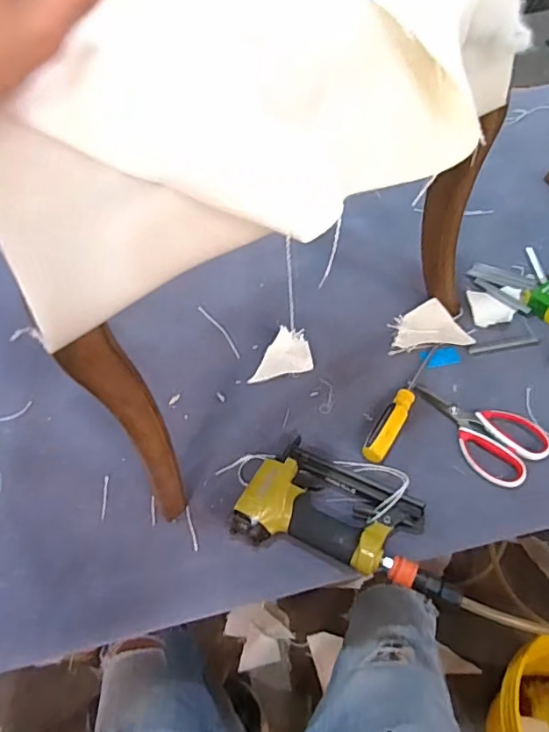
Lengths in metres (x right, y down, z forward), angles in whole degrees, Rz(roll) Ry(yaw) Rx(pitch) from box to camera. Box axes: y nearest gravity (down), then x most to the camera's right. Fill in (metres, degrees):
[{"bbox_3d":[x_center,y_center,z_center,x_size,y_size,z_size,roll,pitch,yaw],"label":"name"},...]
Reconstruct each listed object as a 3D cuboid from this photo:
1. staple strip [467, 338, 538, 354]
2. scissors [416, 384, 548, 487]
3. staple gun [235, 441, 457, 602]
[{"bbox_3d":[0.335,-0.031,0.766,0.101,0.004,0.015,-10,51,-1],"label":"staple strip"},{"bbox_3d":[0.262,0.074,0.679,0.094,0.013,0.173,-34,56,-19],"label":"scissors"},{"bbox_3d":[0.087,0.176,0.601,0.244,0.038,0.119,15,55,17],"label":"staple gun"}]

